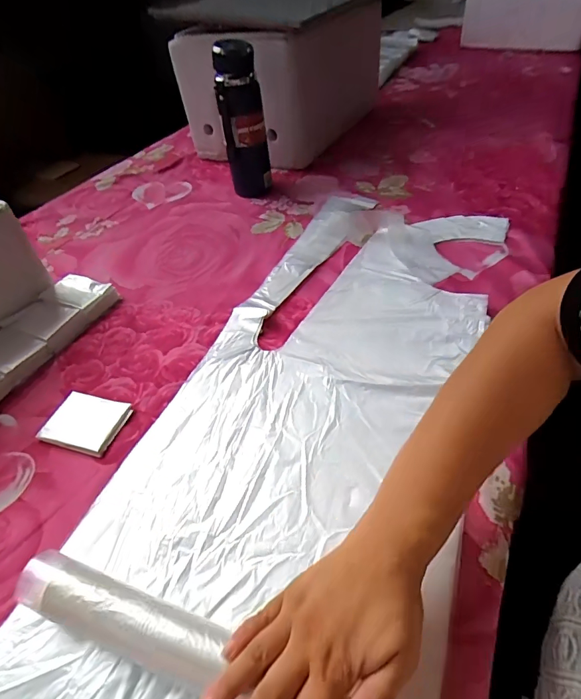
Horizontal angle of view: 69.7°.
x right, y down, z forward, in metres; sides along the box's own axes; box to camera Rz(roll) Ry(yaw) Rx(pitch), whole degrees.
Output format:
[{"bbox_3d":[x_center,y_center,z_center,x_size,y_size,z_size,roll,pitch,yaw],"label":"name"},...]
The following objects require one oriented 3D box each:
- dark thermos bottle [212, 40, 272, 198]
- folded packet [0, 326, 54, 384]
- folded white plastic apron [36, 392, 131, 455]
[{"bbox_3d":[-0.082,-0.387,0.733,0.077,0.239,0.061,-12,47,-4],"label":"dark thermos bottle"},{"bbox_3d":[-0.362,0.005,0.532,0.098,0.023,0.064,13,50,19],"label":"folded packet"},{"bbox_3d":[-0.223,0.079,0.457,0.086,0.006,0.064,11,49,17],"label":"folded white plastic apron"}]

